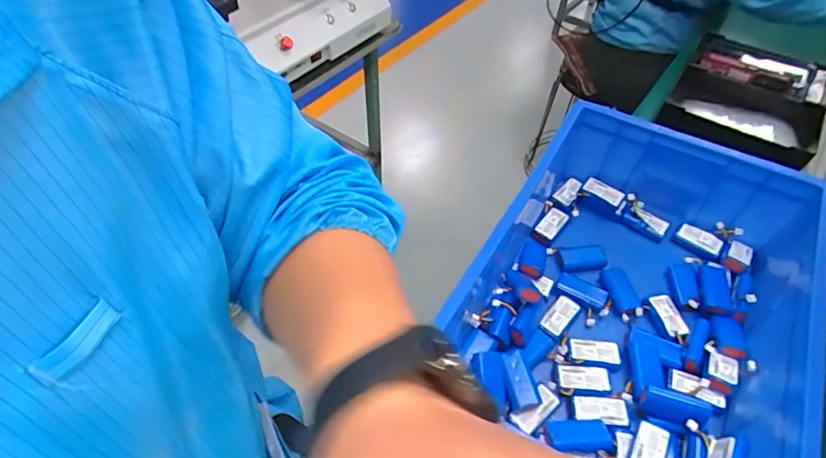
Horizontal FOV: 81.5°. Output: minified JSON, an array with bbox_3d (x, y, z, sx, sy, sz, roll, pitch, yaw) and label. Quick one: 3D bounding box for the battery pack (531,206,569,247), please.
[{"bbox_3d":[0.216,-0.009,0.746,0.033,0.016,0.069,33,56,21],"label":"battery pack"}]

